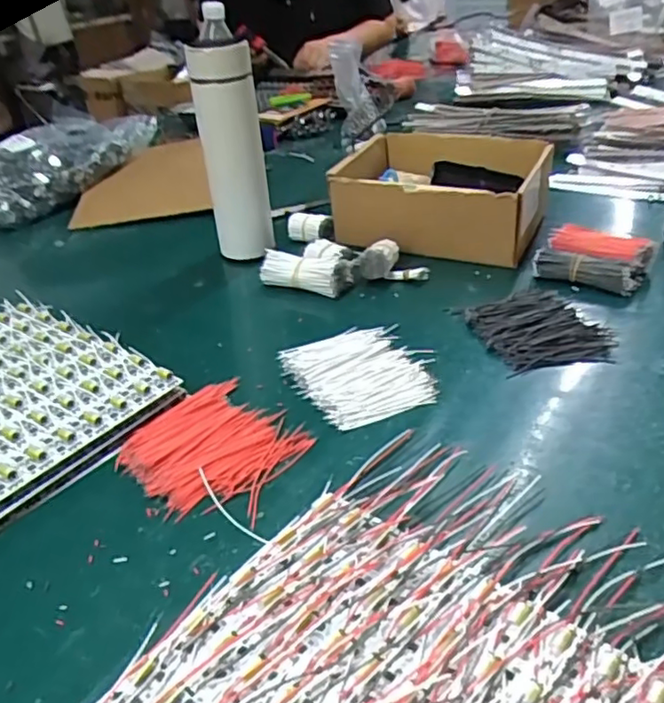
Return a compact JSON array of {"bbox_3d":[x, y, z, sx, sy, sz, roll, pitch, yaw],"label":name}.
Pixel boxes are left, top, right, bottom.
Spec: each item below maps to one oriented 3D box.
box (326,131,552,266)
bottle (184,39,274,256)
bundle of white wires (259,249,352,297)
[{"bbox_3d":[0.128,-0.183,0.723,0.220,0.095,0.160,13,36,26],"label":"box"},{"bbox_3d":[-0.108,-0.217,0.697,0.068,0.222,0.056,-8,32,-4],"label":"bottle"},{"bbox_3d":[-0.027,-0.079,0.658,0.095,0.040,0.034,10,35,22],"label":"bundle of white wires"}]

